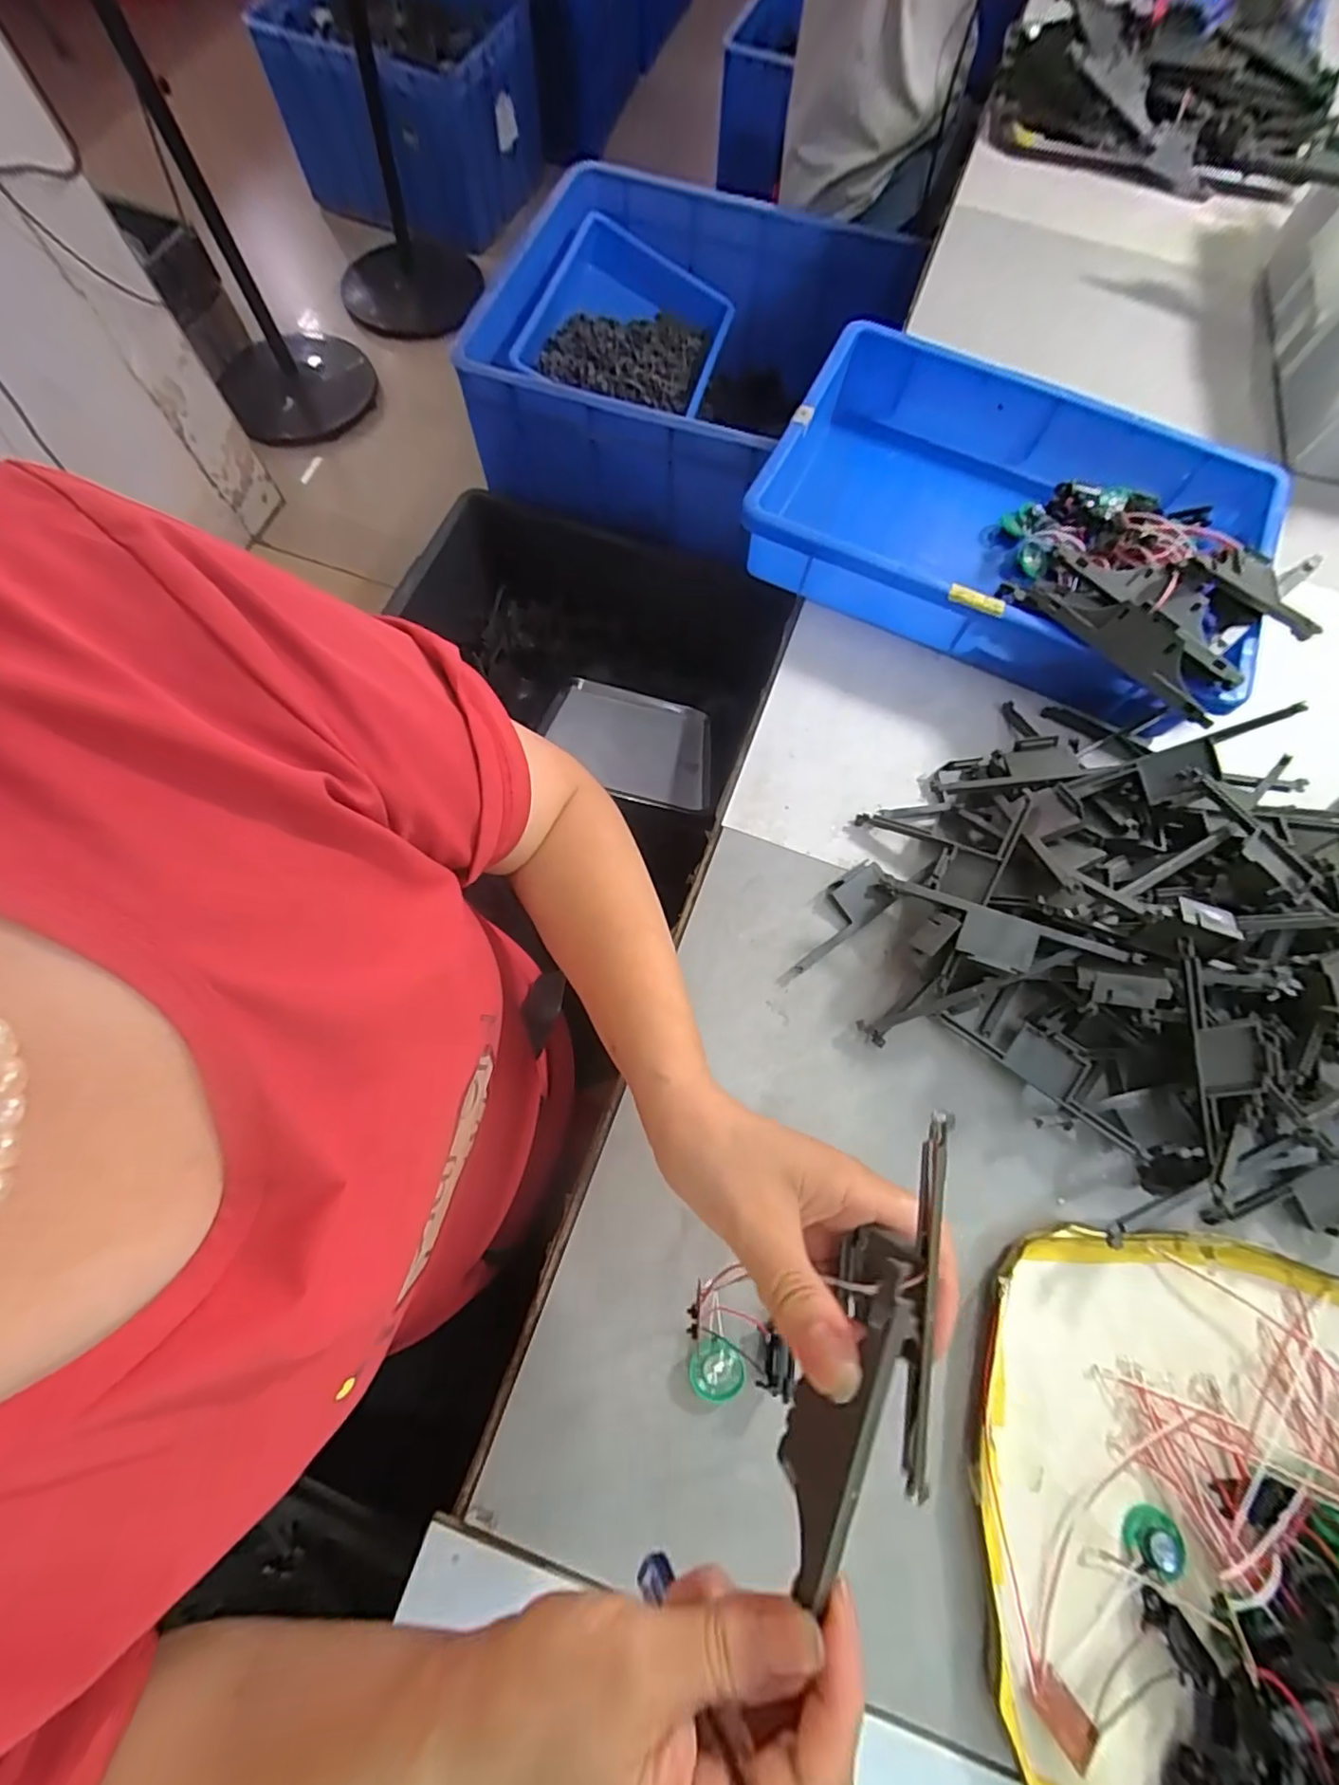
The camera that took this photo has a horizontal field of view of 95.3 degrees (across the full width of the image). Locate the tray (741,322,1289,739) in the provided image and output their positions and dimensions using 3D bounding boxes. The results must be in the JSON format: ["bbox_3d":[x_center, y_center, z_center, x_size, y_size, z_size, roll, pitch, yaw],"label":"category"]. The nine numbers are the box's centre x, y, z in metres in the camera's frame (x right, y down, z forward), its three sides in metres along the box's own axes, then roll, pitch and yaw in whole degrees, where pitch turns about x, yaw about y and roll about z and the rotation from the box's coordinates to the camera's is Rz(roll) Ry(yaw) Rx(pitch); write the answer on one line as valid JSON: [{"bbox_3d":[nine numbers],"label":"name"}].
[{"bbox_3d":[0.266,-0.291,0.482,0.360,0.072,0.260,26,72,7],"label":"tray"}]

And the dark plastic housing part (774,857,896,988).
[{"bbox_3d":[0.103,0.018,0.400,0.098,0.008,0.033,-35,91,-10],"label":"dark plastic housing part"}]

